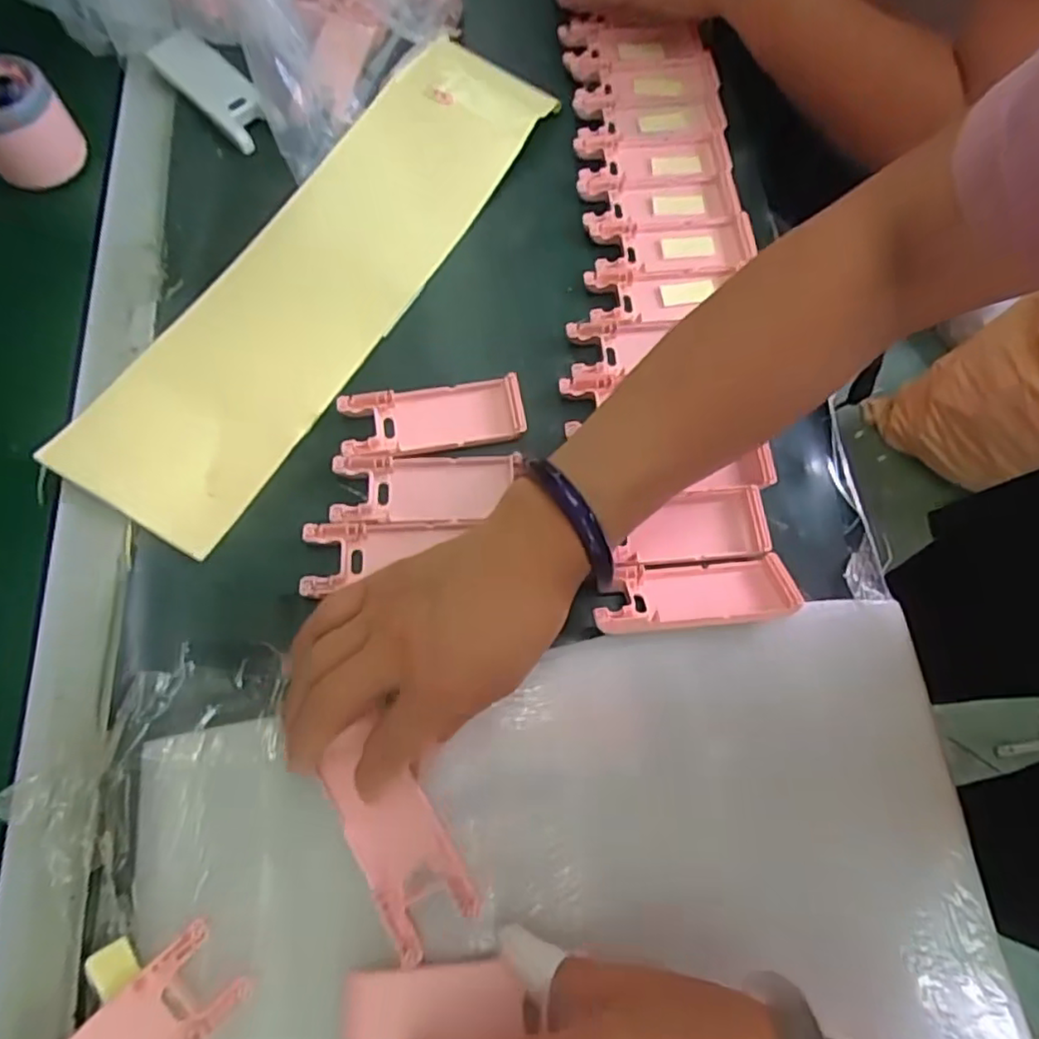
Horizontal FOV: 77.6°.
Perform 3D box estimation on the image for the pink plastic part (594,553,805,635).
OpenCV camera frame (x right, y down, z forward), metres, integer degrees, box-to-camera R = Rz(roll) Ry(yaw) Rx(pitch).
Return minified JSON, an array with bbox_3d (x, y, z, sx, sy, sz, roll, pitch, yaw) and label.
[{"bbox_3d":[0.091,0.038,0.338,0.105,0.018,0.037,-4,68,-4],"label":"pink plastic part"}]

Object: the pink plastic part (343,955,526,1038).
[{"bbox_3d":[-0.033,0.236,0.251,0.071,0.008,0.106,-3,68,-4],"label":"pink plastic part"}]

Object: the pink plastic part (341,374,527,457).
[{"bbox_3d":[-0.050,-0.060,0.378,0.104,0.008,0.041,-9,69,-6],"label":"pink plastic part"}]

